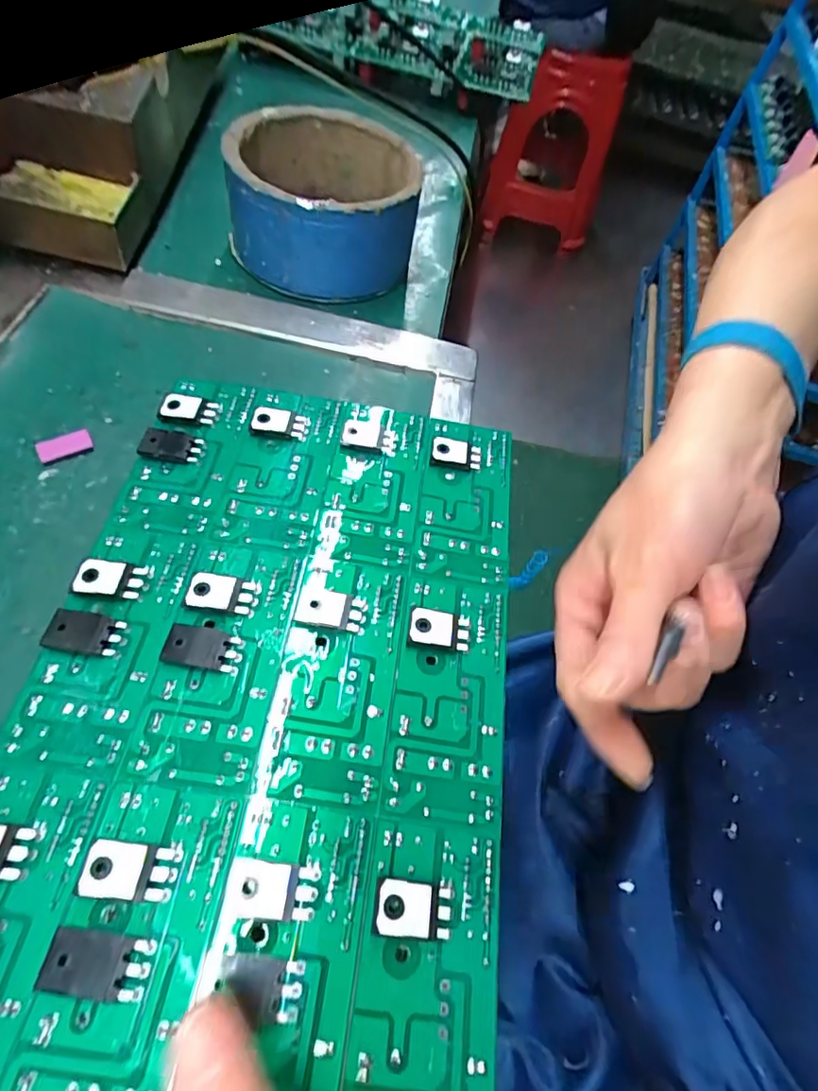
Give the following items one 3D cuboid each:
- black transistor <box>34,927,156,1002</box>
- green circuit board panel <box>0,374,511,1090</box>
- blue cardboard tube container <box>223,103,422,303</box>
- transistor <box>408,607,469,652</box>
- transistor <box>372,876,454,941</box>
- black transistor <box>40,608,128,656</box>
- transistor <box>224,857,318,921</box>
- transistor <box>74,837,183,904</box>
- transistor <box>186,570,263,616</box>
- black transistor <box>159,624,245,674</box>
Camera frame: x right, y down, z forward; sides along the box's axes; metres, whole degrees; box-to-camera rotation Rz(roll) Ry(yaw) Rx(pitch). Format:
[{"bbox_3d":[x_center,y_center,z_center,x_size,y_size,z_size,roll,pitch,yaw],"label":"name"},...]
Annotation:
[{"bbox_3d":[-0.088,0.118,0.157,0.027,0.007,0.015,11,57,-3],"label":"black transistor"},{"bbox_3d":[-0.049,0.045,0.212,0.172,0.017,0.277,7,59,1],"label":"green circuit board panel"},{"bbox_3d":[-0.055,-0.223,0.364,0.110,0.068,0.121,1,59,-9],"label":"blue cardboard tube container"},{"bbox_3d":[0.012,0.033,0.226,0.025,0.006,0.017,7,58,-5],"label":"transistor"},{"bbox_3d":[0.001,0.113,0.174,0.024,0.008,0.015,10,57,-3],"label":"transistor"},{"bbox_3d":[-0.123,0.033,0.209,0.027,0.005,0.015,12,57,-3],"label":"black transistor"},{"bbox_3d":[-0.042,0.106,0.171,0.026,0.007,0.015,10,57,-4],"label":"transistor"},{"bbox_3d":[-0.086,0.099,0.170,0.027,0.006,0.015,10,57,-4],"label":"transistor"},{"bbox_3d":[-0.075,0.019,0.221,0.028,0.006,0.015,8,58,-5],"label":"transistor"},{"bbox_3d":[-0.077,0.039,0.209,0.027,0.006,0.015,12,57,-2],"label":"black transistor"}]

